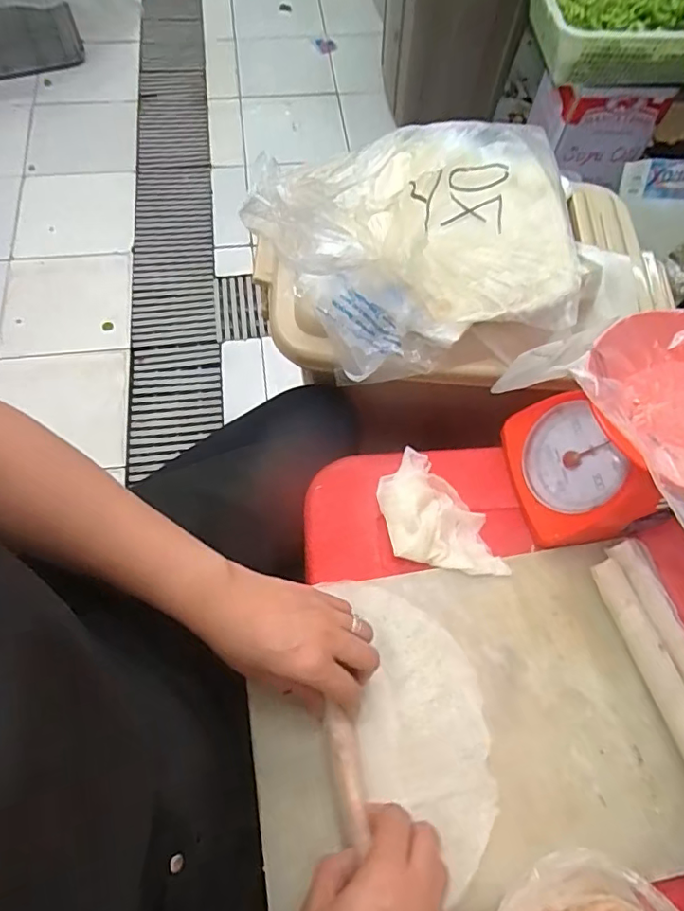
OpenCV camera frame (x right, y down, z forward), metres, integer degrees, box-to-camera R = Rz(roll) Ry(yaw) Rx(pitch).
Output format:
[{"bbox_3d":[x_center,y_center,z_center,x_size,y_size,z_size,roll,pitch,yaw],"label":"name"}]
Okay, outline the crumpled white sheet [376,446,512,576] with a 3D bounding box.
[{"bbox_3d":[0.090,0.054,0.527,0.099,0.023,0.139,-12,67,-7],"label":"crumpled white sheet"}]

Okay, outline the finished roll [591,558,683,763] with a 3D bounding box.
[{"bbox_3d":[0.270,0.189,0.466,0.025,0.030,0.194,-15,67,-9],"label":"finished roll"}]

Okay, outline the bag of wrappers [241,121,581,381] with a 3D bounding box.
[{"bbox_3d":[0.086,-0.240,0.575,0.327,0.113,0.250,-12,67,-7],"label":"bag of wrappers"}]

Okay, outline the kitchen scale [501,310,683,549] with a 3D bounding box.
[{"bbox_3d":[0.267,-0.016,0.492,0.172,0.150,0.157,-8,66,-5],"label":"kitchen scale"}]

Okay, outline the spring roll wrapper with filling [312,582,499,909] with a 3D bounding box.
[{"bbox_3d":[0.055,0.212,0.440,0.128,0.035,0.218,-3,66,-3],"label":"spring roll wrapper with filling"}]

